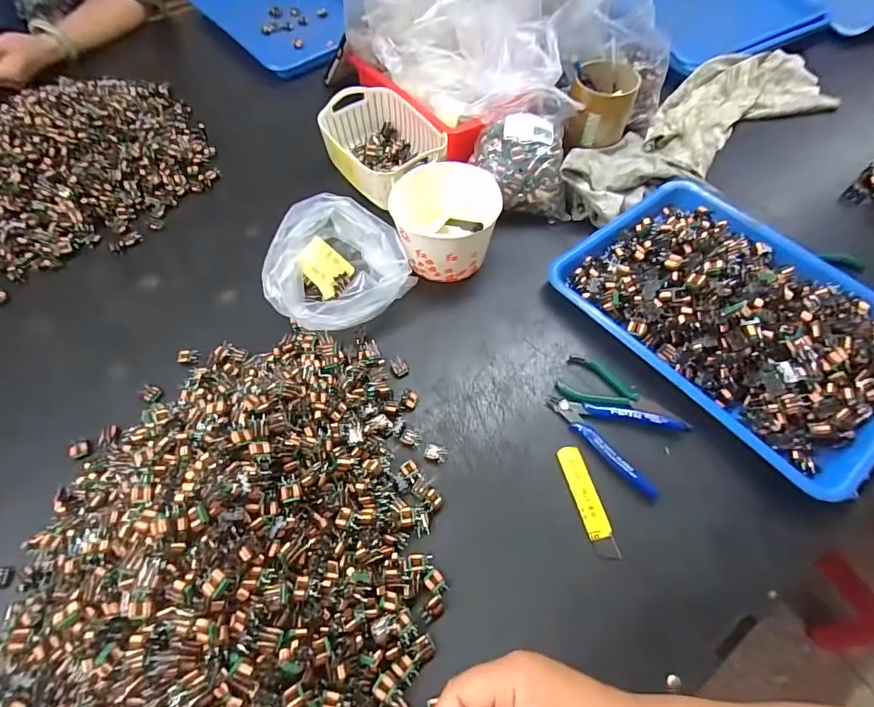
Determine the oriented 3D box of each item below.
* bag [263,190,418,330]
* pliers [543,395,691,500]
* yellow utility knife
[{"bbox_3d":[-0.106,-0.097,0.469,0.144,0.094,0.116,-22,62,-10],"label":"bag"},{"bbox_3d":[0.163,0.068,0.424,0.120,0.010,0.078,31,64,17],"label":"pliers"},{"bbox_3d":[0.134,0.130,0.399,0.022,0.008,0.097,-13,60,-8],"label":"yellow utility knife"}]

